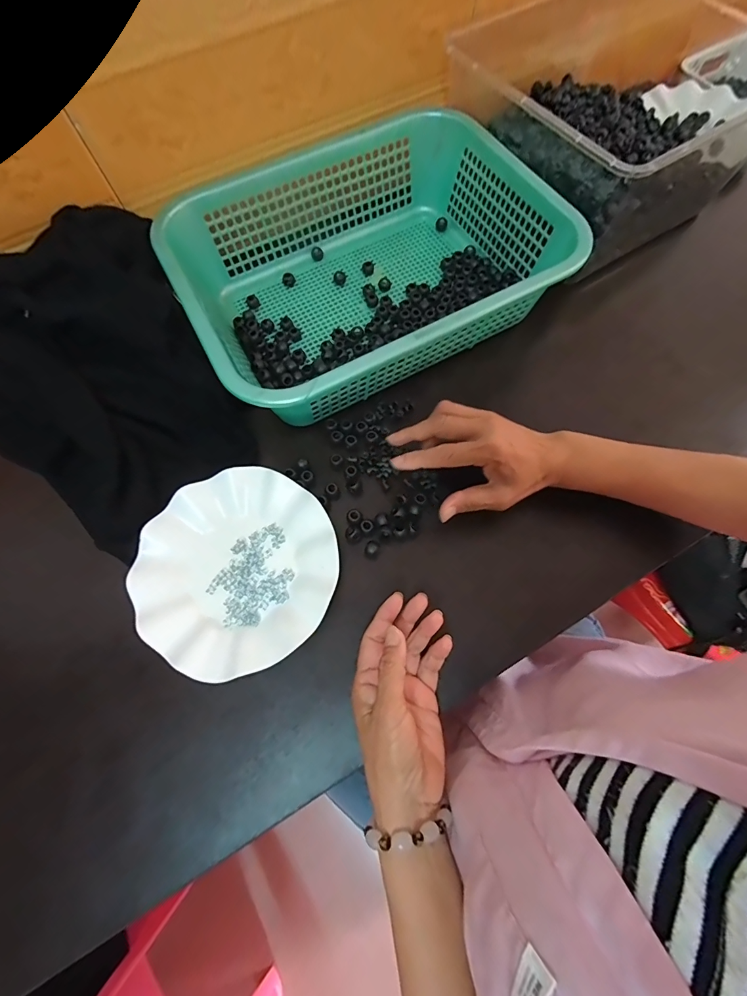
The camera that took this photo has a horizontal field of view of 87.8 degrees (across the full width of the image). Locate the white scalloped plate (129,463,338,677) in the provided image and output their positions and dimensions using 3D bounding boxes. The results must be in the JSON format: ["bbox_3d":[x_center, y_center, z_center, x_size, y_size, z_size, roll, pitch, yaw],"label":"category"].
[{"bbox_3d":[-0.127,0.064,0.366,0.179,0.023,0.180,0,70,1],"label":"white scalloped plate"}]

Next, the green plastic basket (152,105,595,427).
[{"bbox_3d":[-0.010,-0.253,0.435,0.377,0.101,0.285,-28,72,-9],"label":"green plastic basket"}]

